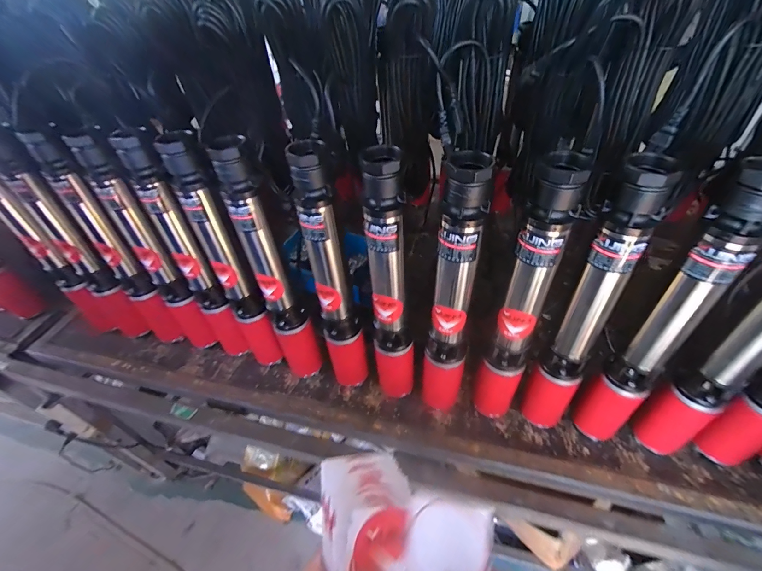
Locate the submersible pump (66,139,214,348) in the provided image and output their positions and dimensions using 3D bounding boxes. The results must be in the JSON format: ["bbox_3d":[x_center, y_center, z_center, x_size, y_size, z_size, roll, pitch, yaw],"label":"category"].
[{"bbox_3d":[-0.456,-0.037,0.753,0.067,0.519,0.075,-38,54,-26],"label":"submersible pump"}]

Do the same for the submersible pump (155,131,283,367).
[{"bbox_3d":[-0.283,-0.015,0.699,0.082,0.522,0.078,-29,50,-20],"label":"submersible pump"}]

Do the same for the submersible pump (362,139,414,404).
[{"bbox_3d":[0.012,0.020,0.599,0.067,0.482,0.067,-4,46,3],"label":"submersible pump"}]

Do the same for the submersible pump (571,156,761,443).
[{"bbox_3d":[0.400,0.088,0.528,0.078,0.524,0.075,-35,52,-25],"label":"submersible pump"}]

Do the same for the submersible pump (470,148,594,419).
[{"bbox_3d":[0.214,0.045,0.561,0.063,0.486,0.076,20,52,23],"label":"submersible pump"}]

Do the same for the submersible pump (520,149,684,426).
[{"bbox_3d":[0.305,0.069,0.556,0.068,0.523,0.069,29,56,29],"label":"submersible pump"}]

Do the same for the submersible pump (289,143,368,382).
[{"bbox_3d":[-0.088,0.019,0.645,0.075,0.523,0.078,-16,47,-9],"label":"submersible pump"}]

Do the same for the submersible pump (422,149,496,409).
[{"bbox_3d":[0.113,0.038,0.580,0.065,0.488,0.070,14,50,19],"label":"submersible pump"}]

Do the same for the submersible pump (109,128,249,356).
[{"bbox_3d":[-0.367,-0.028,0.724,0.071,0.521,0.071,-34,52,-23],"label":"submersible pump"}]

